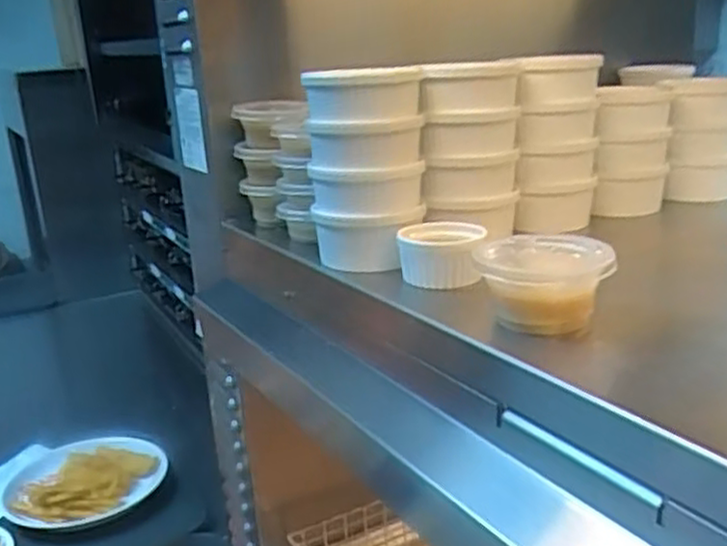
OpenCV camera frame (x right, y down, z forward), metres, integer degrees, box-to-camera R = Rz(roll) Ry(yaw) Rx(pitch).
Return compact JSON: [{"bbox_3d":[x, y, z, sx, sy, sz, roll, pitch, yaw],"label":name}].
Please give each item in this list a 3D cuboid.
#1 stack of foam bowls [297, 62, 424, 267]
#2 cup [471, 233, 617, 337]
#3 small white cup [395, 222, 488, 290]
[{"bbox_3d":[0.002,-0.072,0.520,0.081,0.129,0.072,-4,16,0],"label":"stack of foam bowls"},{"bbox_3d":[0.097,0.007,0.403,0.068,0.040,0.060,1,17,17],"label":"cup"},{"bbox_3d":[0.052,-0.013,0.498,0.054,0.031,0.056,0,17,14],"label":"small white cup"}]

